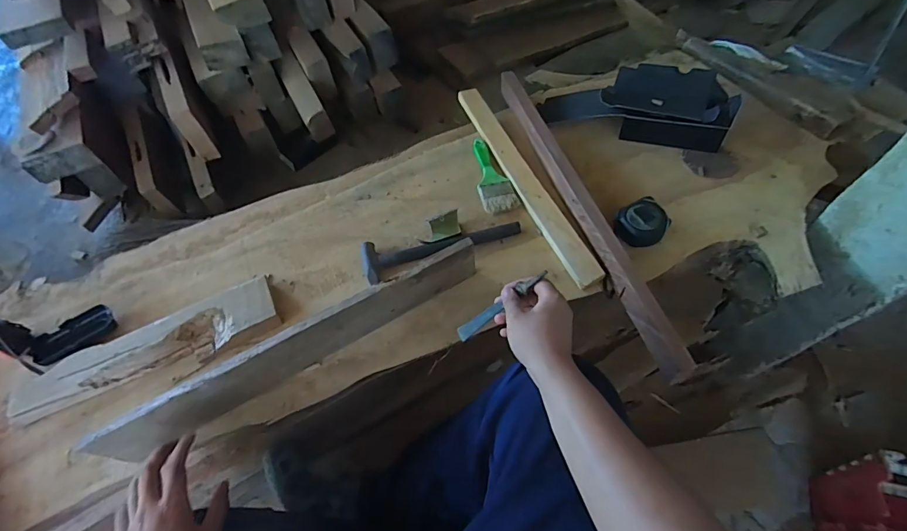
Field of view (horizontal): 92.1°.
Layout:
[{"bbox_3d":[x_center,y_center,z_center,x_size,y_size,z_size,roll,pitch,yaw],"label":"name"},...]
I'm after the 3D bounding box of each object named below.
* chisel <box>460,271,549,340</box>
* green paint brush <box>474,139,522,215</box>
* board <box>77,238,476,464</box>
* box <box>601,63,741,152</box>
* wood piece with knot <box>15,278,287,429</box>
[{"bbox_3d":[0.061,0.052,0.568,0.152,0.008,0.022,-40,56,26],"label":"chisel"},{"bbox_3d":[0.067,-0.176,0.843,0.065,0.013,0.197,-15,59,-6],"label":"green paint brush"},{"bbox_3d":[-0.193,0.110,0.608,0.520,0.097,0.029,-28,61,-16],"label":"board"},{"bbox_3d":[0.411,-0.308,0.854,0.234,0.077,0.152,12,60,11],"label":"box"},{"bbox_3d":[-0.456,0.132,0.666,0.370,0.031,0.102,-27,61,-13],"label":"wood piece with knot"}]

